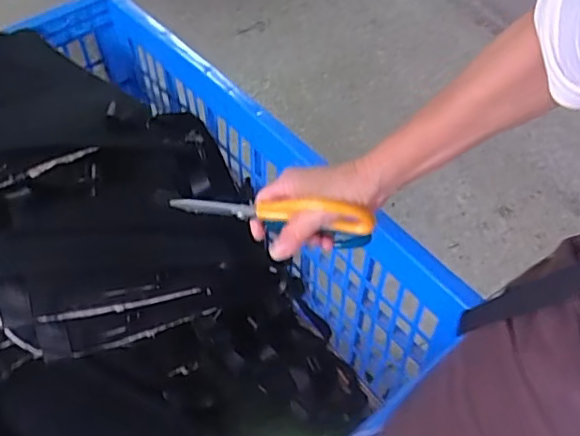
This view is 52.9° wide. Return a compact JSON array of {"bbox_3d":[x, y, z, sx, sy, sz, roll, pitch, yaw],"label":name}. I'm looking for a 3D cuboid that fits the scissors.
[{"bbox_3d":[-0.019,-0.002,0.537,0.189,0.069,0.012,8,52,13],"label":"scissors"}]

